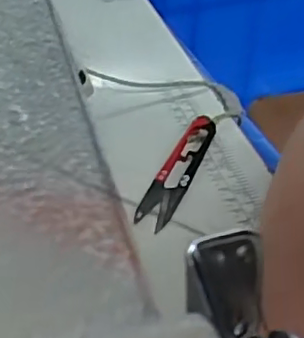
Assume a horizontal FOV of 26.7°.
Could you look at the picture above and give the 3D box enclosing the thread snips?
[{"bbox_3d":[0.018,-0.001,0.406,0.021,0.009,0.103,17,42,16],"label":"thread snips"}]

